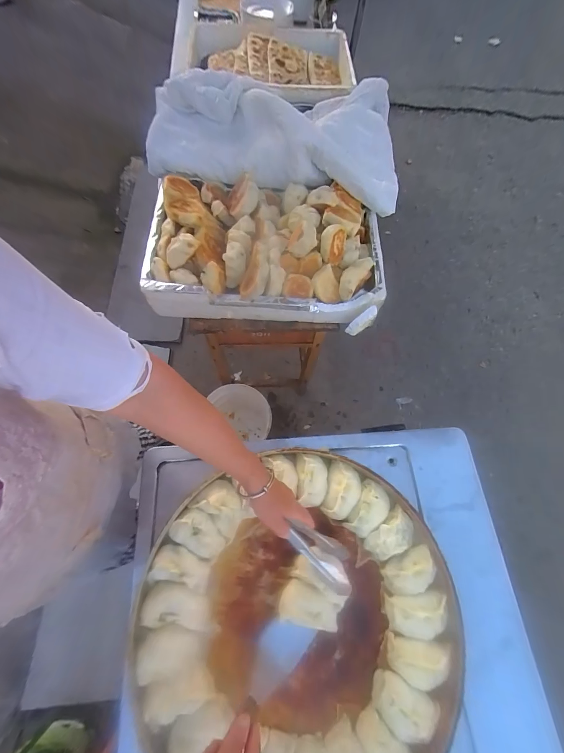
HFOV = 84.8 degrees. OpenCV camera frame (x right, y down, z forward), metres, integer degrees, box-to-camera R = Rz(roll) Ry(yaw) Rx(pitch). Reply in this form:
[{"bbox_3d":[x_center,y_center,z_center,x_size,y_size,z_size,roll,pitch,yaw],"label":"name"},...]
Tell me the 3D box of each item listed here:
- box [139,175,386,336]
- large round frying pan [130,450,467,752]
[{"bbox_3d":[-0.034,-0.353,0.828,0.577,0.167,0.398,5,68,-3],"label":"box"},{"bbox_3d":[0.033,0.416,0.545,0.526,0.091,0.535,2,68,-4],"label":"large round frying pan"}]

